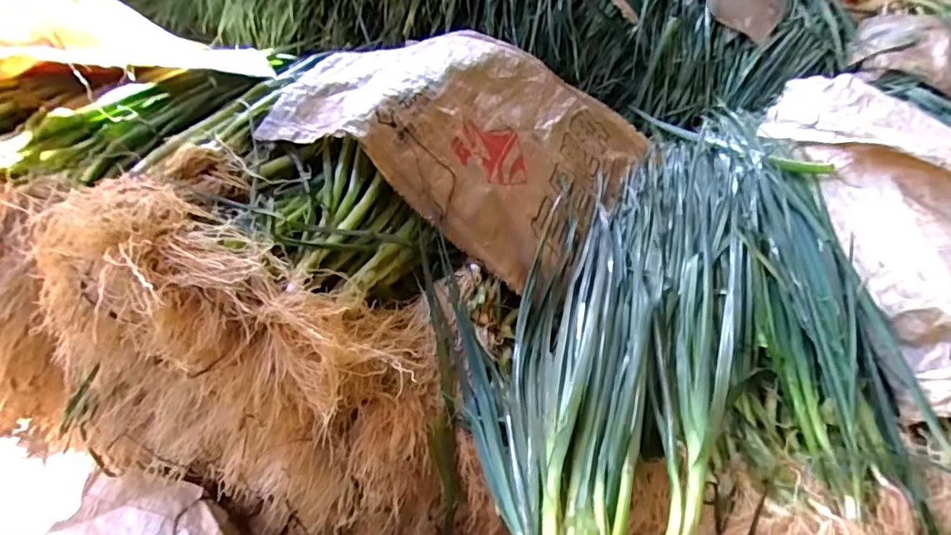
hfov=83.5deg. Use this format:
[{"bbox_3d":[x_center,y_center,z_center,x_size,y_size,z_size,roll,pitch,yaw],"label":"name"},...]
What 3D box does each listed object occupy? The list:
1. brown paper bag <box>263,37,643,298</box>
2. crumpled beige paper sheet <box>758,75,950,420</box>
[{"bbox_3d":[0.030,-0.204,0.779,0.402,0.200,0.567,27,50,18],"label":"brown paper bag"},{"bbox_3d":[0.529,-0.045,0.611,0.187,0.133,0.485,-1,47,-7],"label":"crumpled beige paper sheet"}]

